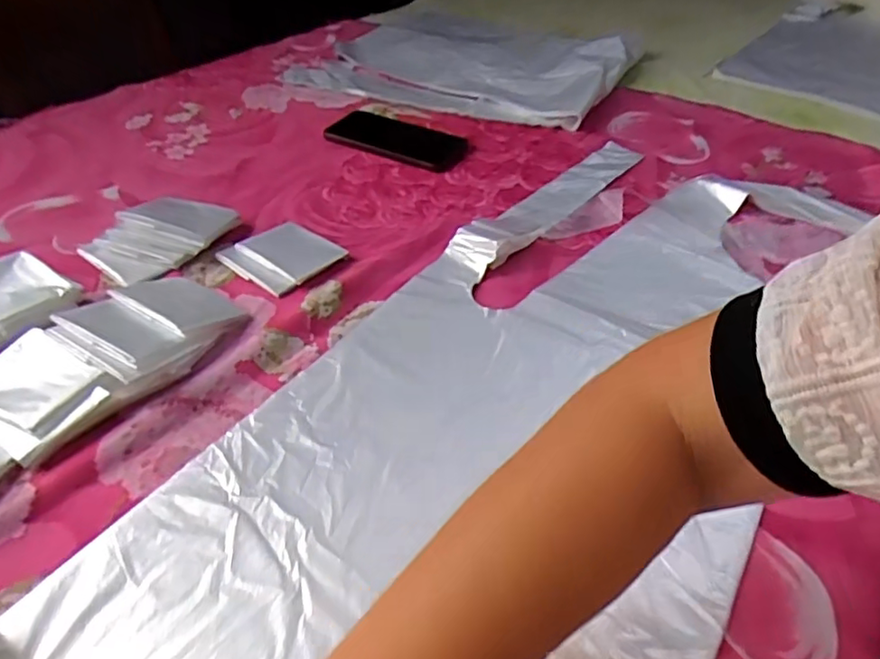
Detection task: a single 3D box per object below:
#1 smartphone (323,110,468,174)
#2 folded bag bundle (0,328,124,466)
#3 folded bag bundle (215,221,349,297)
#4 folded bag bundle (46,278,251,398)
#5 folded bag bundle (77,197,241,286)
[{"bbox_3d":[-0.055,-0.230,0.737,0.177,0.012,0.087,24,46,22],"label":"smartphone"},{"bbox_3d":[-0.265,0.041,0.400,0.092,0.025,0.067,26,47,23],"label":"folded bag bundle"},{"bbox_3d":[-0.139,-0.067,0.542,0.085,0.011,0.083,-33,53,-33],"label":"folded bag bundle"},{"bbox_3d":[-0.211,-0.007,0.454,0.089,0.033,0.117,21,45,19],"label":"folded bag bundle"},{"bbox_3d":[-0.246,-0.087,0.548,0.086,0.027,0.117,30,49,26],"label":"folded bag bundle"}]

